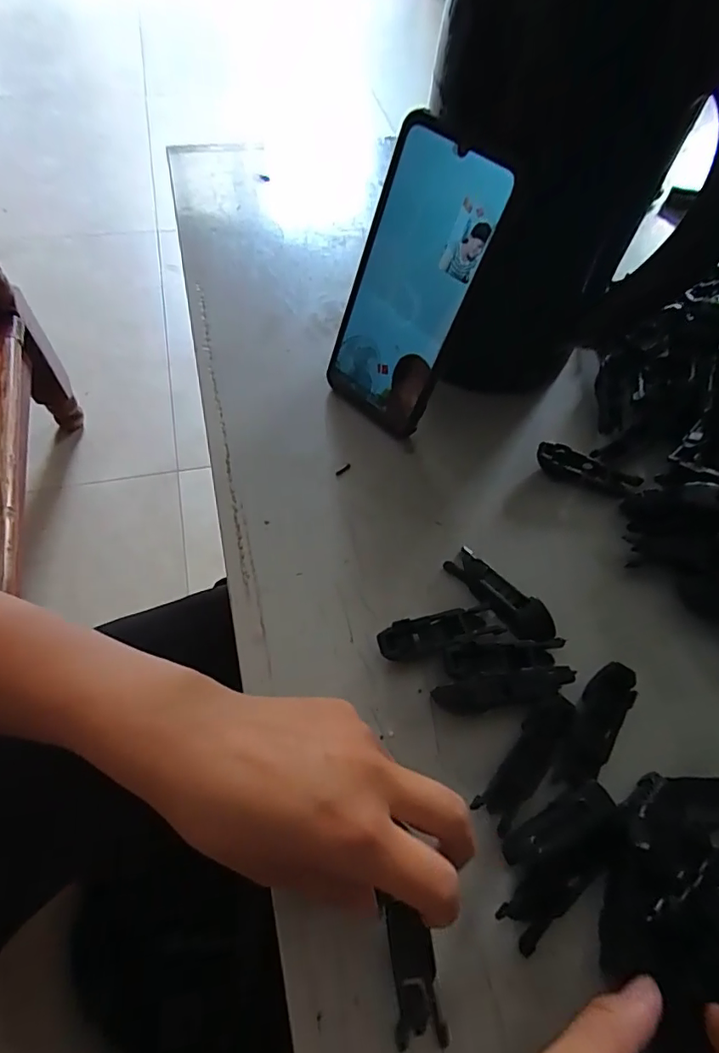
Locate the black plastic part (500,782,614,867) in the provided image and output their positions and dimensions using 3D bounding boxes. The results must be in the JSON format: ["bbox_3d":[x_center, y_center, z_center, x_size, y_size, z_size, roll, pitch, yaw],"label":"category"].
[{"bbox_3d":[0.092,0.139,0.242,0.056,0.016,0.014,-24,64,-17],"label":"black plastic part"}]

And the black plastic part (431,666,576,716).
[{"bbox_3d":[0.076,0.086,0.274,0.073,0.012,0.016,-9,61,-10],"label":"black plastic part"}]

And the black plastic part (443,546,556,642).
[{"bbox_3d":[0.082,0.041,0.306,0.022,0.013,0.070,-39,70,-23],"label":"black plastic part"}]

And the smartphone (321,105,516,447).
[{"bbox_3d":[0.027,-0.134,0.315,0.074,0.165,0.012,38,48,11],"label":"smartphone"}]

